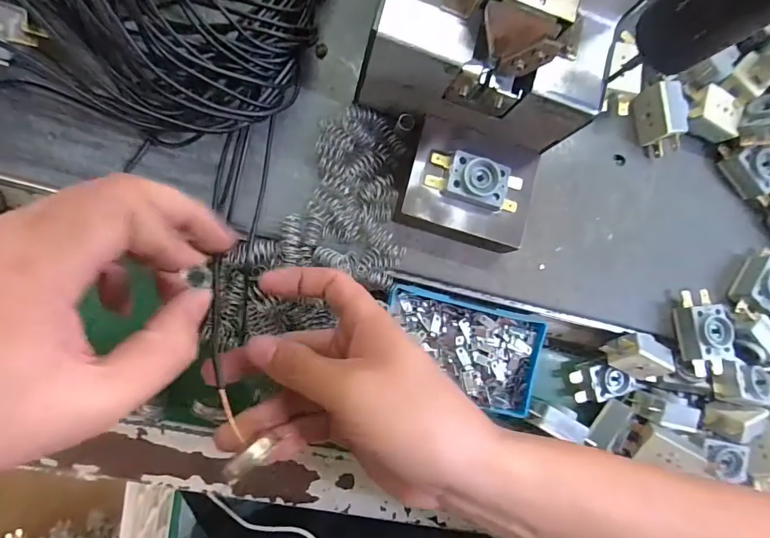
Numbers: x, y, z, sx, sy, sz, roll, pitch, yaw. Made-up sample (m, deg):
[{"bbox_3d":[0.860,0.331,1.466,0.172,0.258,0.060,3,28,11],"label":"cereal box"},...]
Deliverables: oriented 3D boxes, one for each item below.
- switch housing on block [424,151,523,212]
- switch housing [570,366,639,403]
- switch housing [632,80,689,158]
[{"bbox_3d":[0.057,-0.053,0.270,0.059,0.009,0.028,17,84,-10],"label":"switch housing on block"},{"bbox_3d":[0.162,0.085,0.329,0.045,0.016,0.026,-13,90,-12],"label":"switch housing"},{"bbox_3d":[0.200,-0.107,0.316,0.022,0.025,0.047,-7,88,-12],"label":"switch housing"}]

